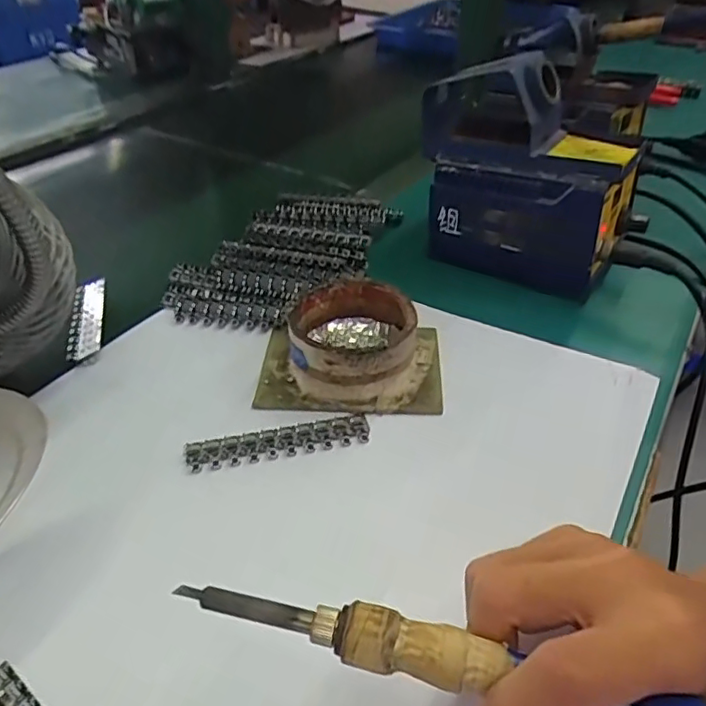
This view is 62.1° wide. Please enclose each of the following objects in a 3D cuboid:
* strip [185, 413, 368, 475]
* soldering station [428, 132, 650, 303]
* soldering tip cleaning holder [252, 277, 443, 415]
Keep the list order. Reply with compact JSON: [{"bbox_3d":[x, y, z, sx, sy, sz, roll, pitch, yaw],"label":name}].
[{"bbox_3d":[-0.045,0.053,0.351,0.107,0.004,0.024,-8,39,-9],"label":"strip"},{"bbox_3d":[0.151,-0.125,0.496,0.158,0.105,0.084,19,43,21],"label":"soldering station"},{"bbox_3d":[-0.001,-0.008,0.393,0.119,0.045,0.089,2,39,2],"label":"soldering tip cleaning holder"}]

